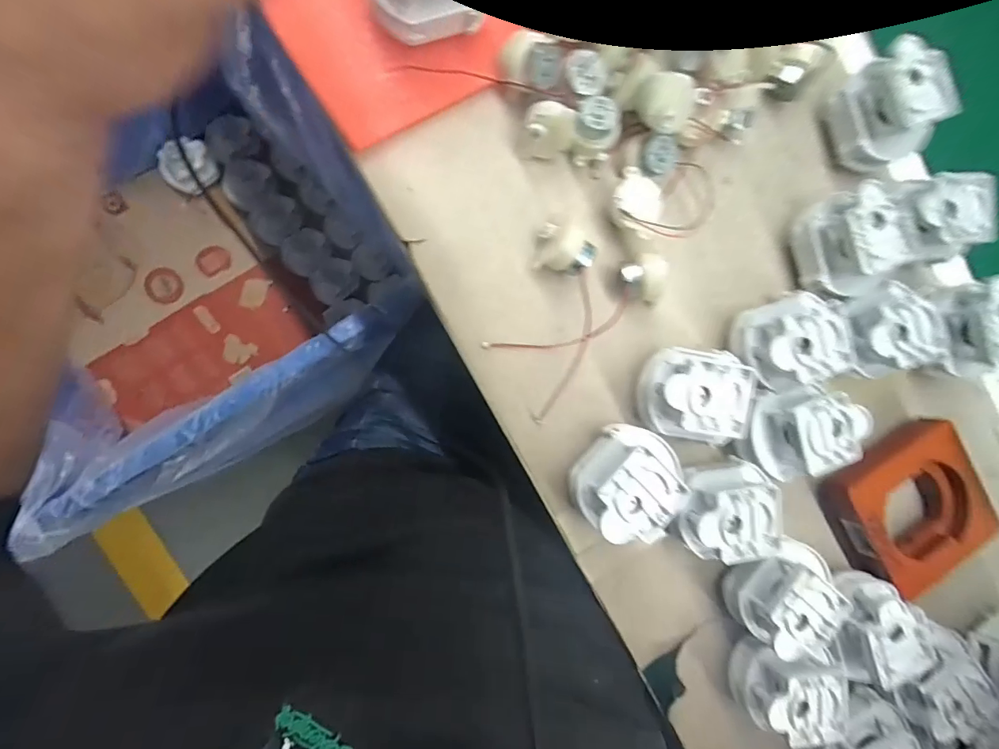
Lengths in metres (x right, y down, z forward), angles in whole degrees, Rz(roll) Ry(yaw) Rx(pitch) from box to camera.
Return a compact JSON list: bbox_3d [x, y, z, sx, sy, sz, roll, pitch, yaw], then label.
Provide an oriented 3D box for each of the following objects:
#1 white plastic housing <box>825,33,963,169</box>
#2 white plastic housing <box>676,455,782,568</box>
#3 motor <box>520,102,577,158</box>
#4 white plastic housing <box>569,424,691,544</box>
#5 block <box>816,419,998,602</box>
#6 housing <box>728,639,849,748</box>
[{"bbox_3d":[0.263,-0.179,0.311,0.055,0.043,0.069,-16,93,-8],"label":"white plastic housing"},{"bbox_3d":[0.151,0.090,0.306,0.069,0.042,0.057,-14,92,-8],"label":"white plastic housing"},{"bbox_3d":[0.032,-0.153,0.292,0.032,0.036,0.021,9,89,-9],"label":"motor"},{"bbox_3d":[0.082,0.070,0.299,0.061,0.052,0.070,40,85,-7],"label":"white plastic housing"},{"bbox_3d":[0.301,0.095,0.338,0.100,0.038,0.105,-26,94,-8],"label":"block"},{"bbox_3d":[0.197,0.213,0.320,0.060,0.051,0.054,12,88,-9],"label":"housing"}]

